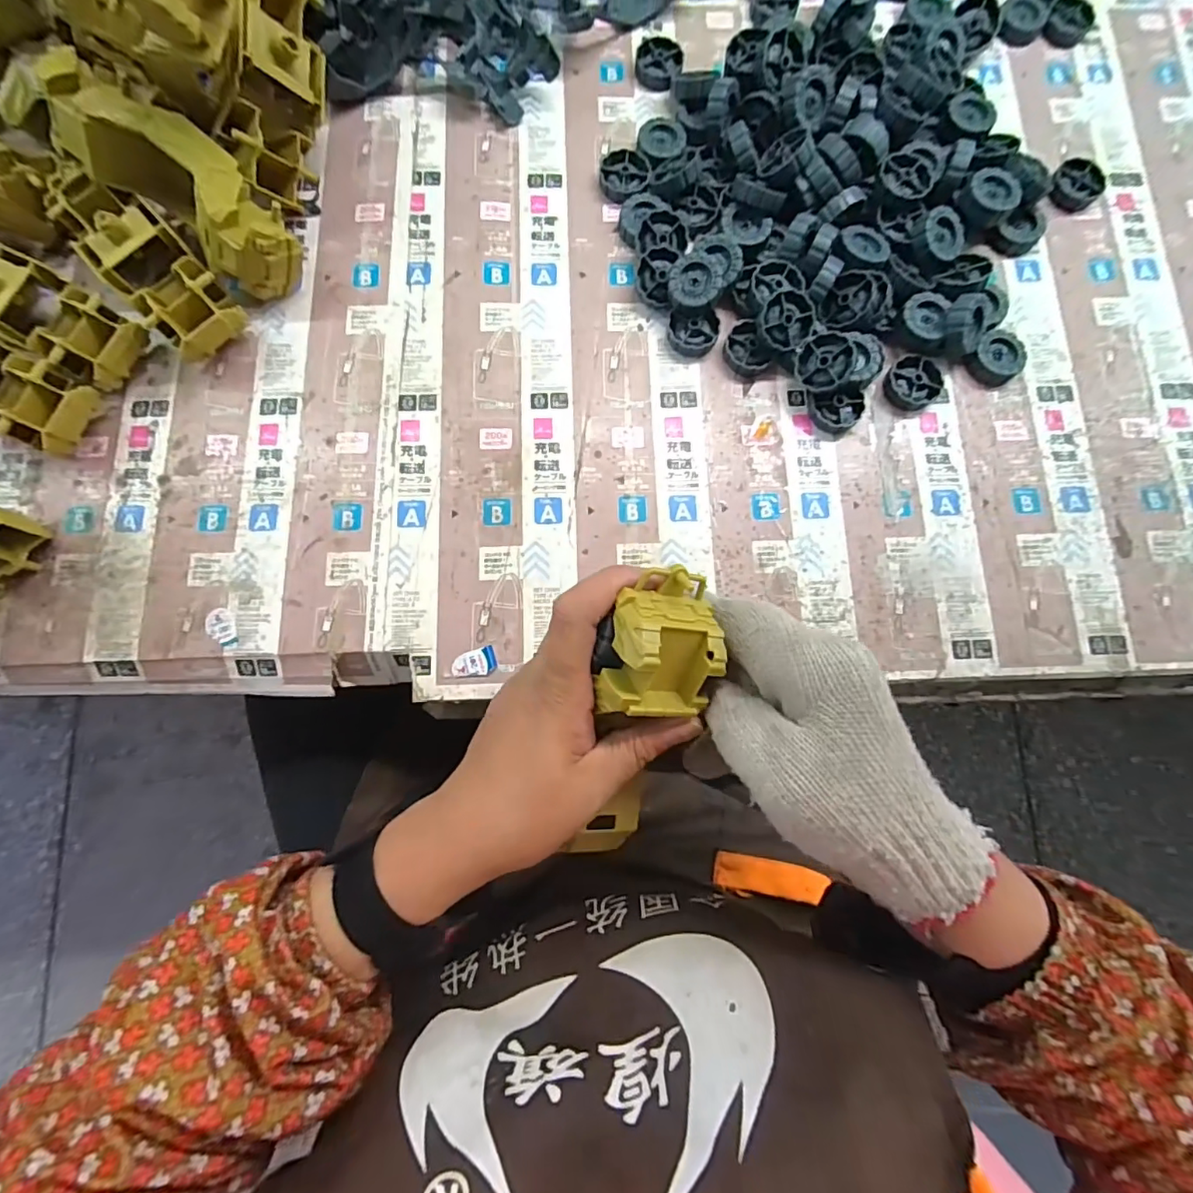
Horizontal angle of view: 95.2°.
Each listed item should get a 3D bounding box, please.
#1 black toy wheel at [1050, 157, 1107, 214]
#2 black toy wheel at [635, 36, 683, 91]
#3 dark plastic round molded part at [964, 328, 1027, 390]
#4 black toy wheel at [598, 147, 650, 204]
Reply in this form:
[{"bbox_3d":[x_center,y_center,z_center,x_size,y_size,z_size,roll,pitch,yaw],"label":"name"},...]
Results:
[{"bbox_3d":[0.380,-0.326,0.435,0.038,0.015,0.041,0,81,-1],"label":"black toy wheel"},{"bbox_3d":[0.051,-0.434,0.444,0.038,0.012,0.041,0,81,-1],"label":"black toy wheel"},{"bbox_3d":[0.302,-0.179,0.407,0.041,0.016,0.036,-33,83,-6],"label":"dark plastic round molded part"},{"bbox_3d":[0.022,-0.328,0.426,0.038,0.011,0.044,5,81,-1],"label":"black toy wheel"}]

